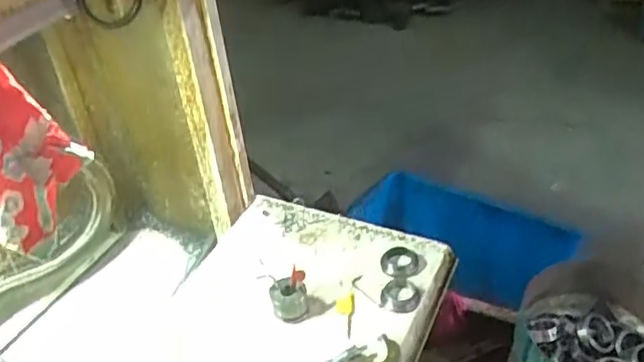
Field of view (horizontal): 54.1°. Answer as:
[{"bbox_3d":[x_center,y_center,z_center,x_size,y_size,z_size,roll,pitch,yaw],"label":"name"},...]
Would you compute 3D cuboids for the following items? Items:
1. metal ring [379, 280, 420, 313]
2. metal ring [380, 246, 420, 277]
[{"bbox_3d":[0.105,0.155,0.848,0.052,0.021,0.052,-5,38,4],"label":"metal ring"},{"bbox_3d":[0.110,0.116,0.893,0.053,0.012,0.061,-5,38,4],"label":"metal ring"}]

